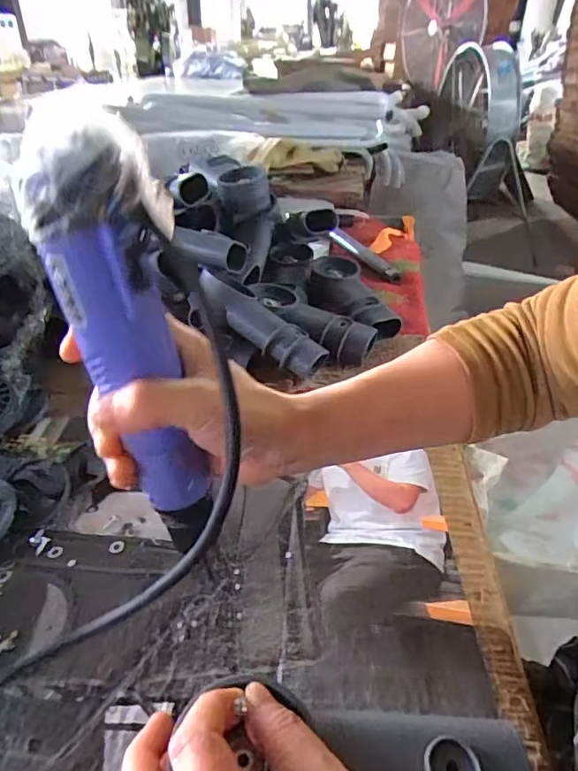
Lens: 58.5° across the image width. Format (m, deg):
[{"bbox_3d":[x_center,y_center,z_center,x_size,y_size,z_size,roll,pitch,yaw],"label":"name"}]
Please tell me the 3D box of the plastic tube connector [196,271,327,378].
[{"bbox_3d":[-0.030,-0.064,0.543,0.150,0.036,0.041,37,42,3],"label":"plastic tube connector"}]

